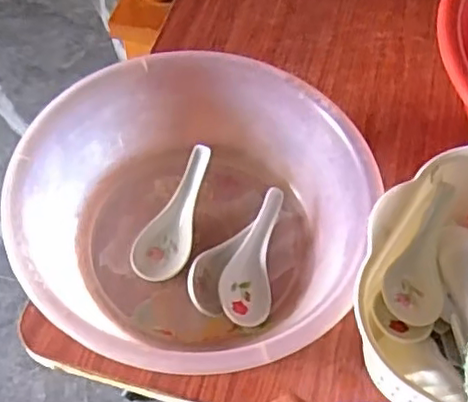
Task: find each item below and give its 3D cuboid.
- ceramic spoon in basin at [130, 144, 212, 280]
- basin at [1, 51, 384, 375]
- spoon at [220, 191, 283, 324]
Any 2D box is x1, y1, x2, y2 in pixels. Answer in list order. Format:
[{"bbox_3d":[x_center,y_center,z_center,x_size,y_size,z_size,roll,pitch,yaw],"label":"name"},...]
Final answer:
[{"bbox_3d":[-0.049,0.010,0.549,0.047,0.025,0.122,20,77,10],"label":"ceramic spoon in basin"},{"bbox_3d":[-0.032,0.008,0.528,0.254,0.094,0.264,1,57,-1],"label":"basin"},{"bbox_3d":[0.014,0.047,0.538,0.040,0.033,0.117,8,57,3],"label":"spoon"}]

